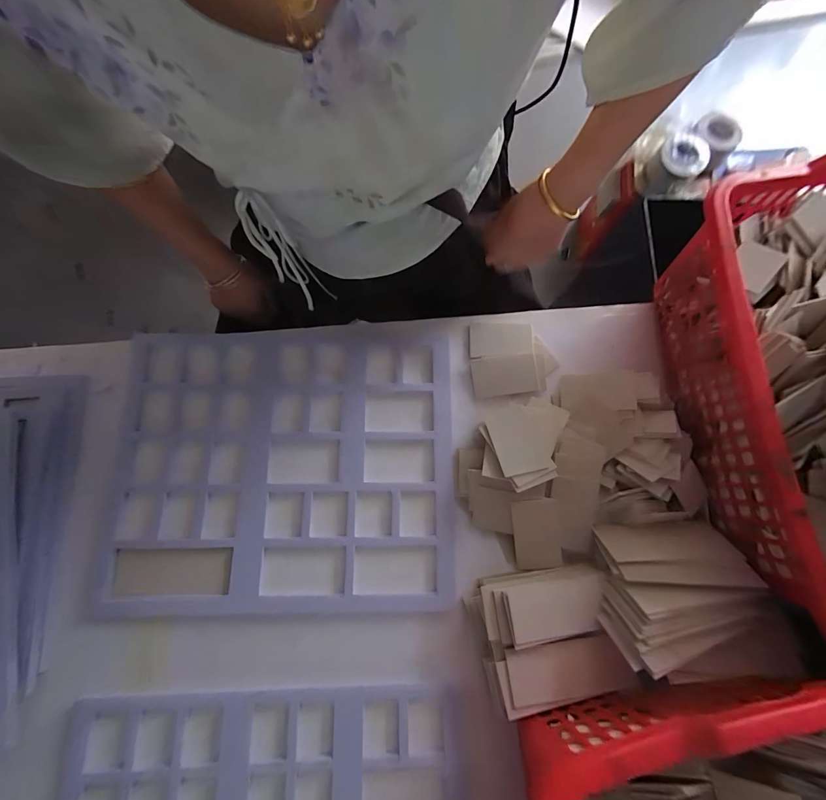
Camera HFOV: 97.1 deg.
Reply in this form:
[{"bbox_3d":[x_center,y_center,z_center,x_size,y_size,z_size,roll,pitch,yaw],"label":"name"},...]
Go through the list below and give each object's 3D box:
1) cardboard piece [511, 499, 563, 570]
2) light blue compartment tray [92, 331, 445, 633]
[{"bbox_3d":[0.151,0.164,0.446,0.053,0.005,0.086,-7,94,5],"label":"cardboard piece"},{"bbox_3d":[-0.166,0.084,0.465,0.425,0.011,0.348,0,77,-1],"label":"light blue compartment tray"}]

